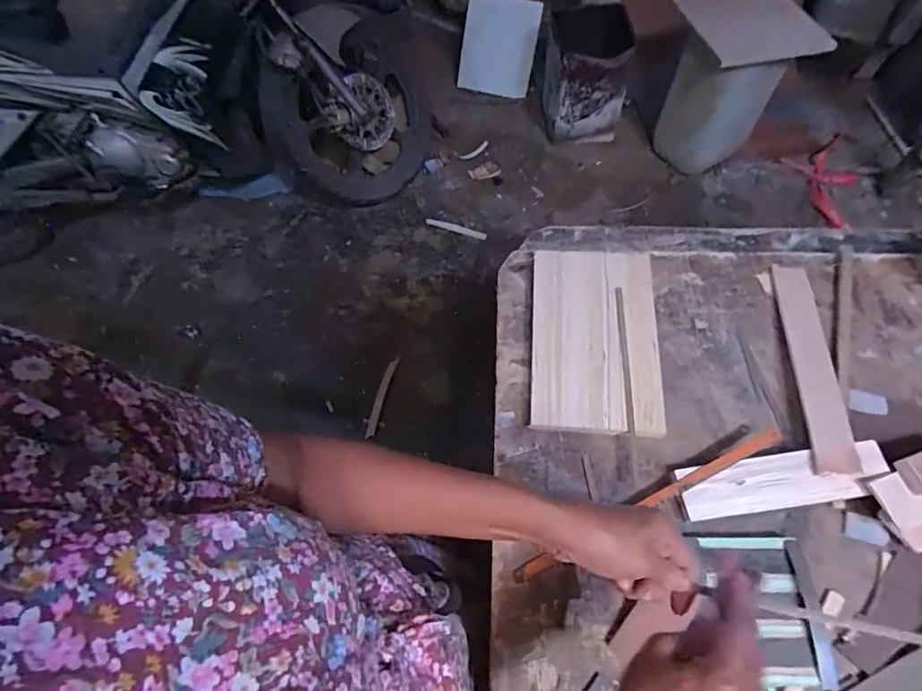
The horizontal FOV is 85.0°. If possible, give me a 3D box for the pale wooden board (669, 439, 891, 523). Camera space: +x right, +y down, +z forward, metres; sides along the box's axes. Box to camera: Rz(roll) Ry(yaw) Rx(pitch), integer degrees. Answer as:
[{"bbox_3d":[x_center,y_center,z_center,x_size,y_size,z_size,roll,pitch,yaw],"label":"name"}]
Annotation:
[{"bbox_3d":[0.328,0.138,0.514,0.208,0.009,0.053,-10,60,3],"label":"pale wooden board"}]

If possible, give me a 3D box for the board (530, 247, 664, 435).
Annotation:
[{"bbox_3d":[0.159,-0.011,0.599,0.144,0.022,0.231,3,63,4],"label":"board"}]

